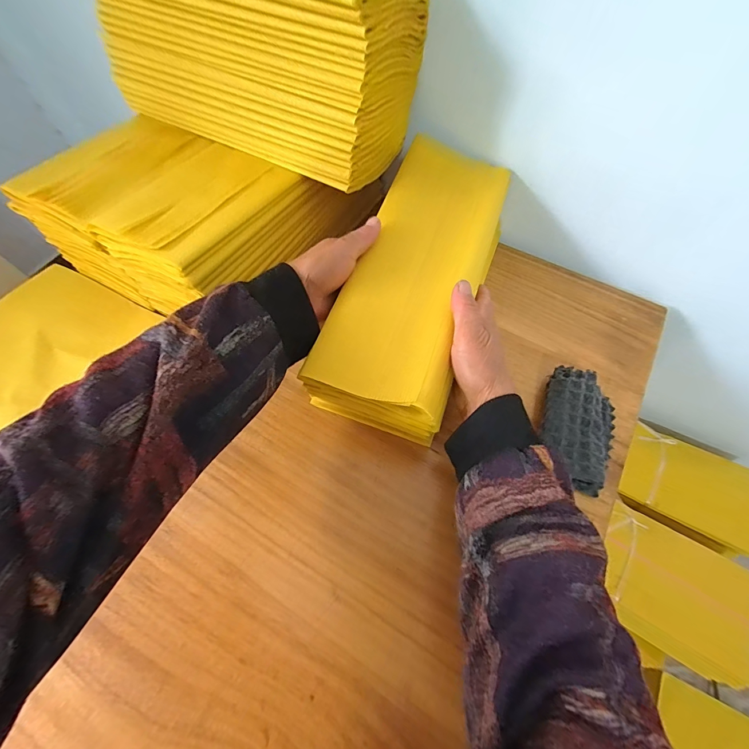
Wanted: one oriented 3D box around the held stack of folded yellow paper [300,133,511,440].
[{"bbox_3d":[0.047,-0.098,0.370,0.123,0.083,0.313,18,70,9],"label":"held stack of folded yellow paper"}]

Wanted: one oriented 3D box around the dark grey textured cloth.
[{"bbox_3d":[0.203,0.052,0.351,0.071,0.036,0.114,17,65,9],"label":"dark grey textured cloth"}]

